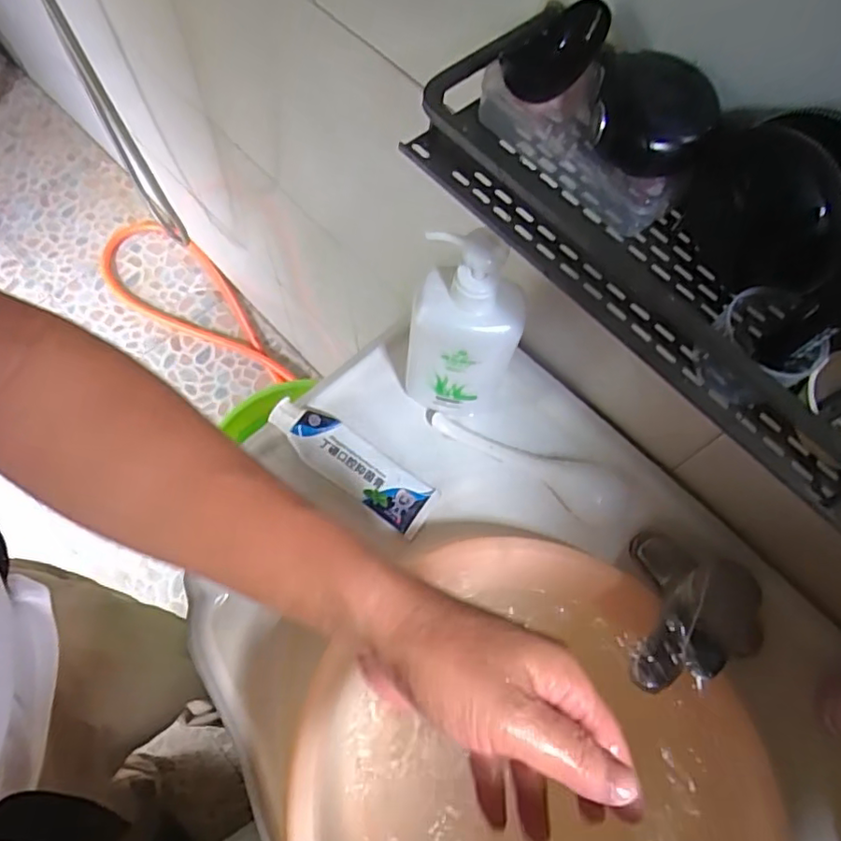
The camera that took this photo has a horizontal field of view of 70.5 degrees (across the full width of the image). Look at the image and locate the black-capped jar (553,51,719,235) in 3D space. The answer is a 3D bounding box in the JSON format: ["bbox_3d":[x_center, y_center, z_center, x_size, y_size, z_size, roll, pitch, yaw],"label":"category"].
[{"bbox_3d":[0.113,-0.147,0.320,0.063,0.064,0.059,1,69,-3],"label":"black-capped jar"}]

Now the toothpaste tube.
[{"bbox_3d":[-0.066,0.038,0.565,0.170,0.030,0.054,33,71,10],"label":"toothpaste tube"}]

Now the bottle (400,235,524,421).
[{"bbox_3d":[0.035,-0.066,0.505,0.092,0.229,0.053,0,69,-3],"label":"bottle"}]

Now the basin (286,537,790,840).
[{"bbox_3d":[0.089,0.293,0.500,0.389,0.103,0.380,1,69,-3],"label":"basin"}]

